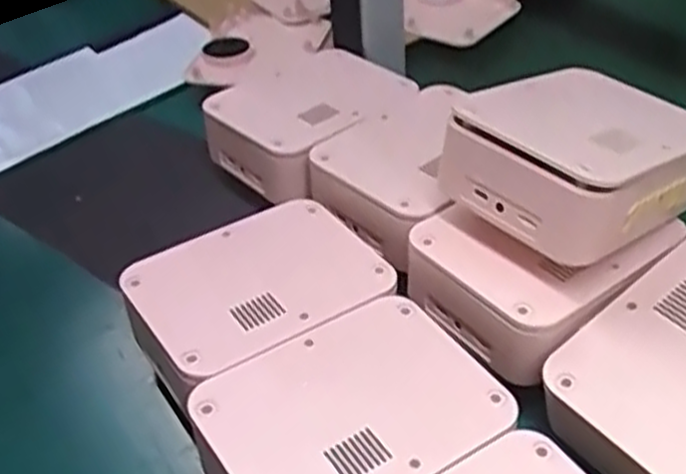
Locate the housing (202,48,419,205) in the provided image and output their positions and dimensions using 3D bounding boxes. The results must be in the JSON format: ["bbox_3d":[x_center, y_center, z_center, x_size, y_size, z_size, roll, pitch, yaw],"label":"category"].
[{"bbox_3d":[-0.025,-0.084,0.558,0.106,0.047,0.129,30,52,32],"label":"housing"}]

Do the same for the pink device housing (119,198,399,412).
[{"bbox_3d":[-0.047,0.032,0.438,0.128,0.038,0.100,-28,46,-22],"label":"pink device housing"}]

